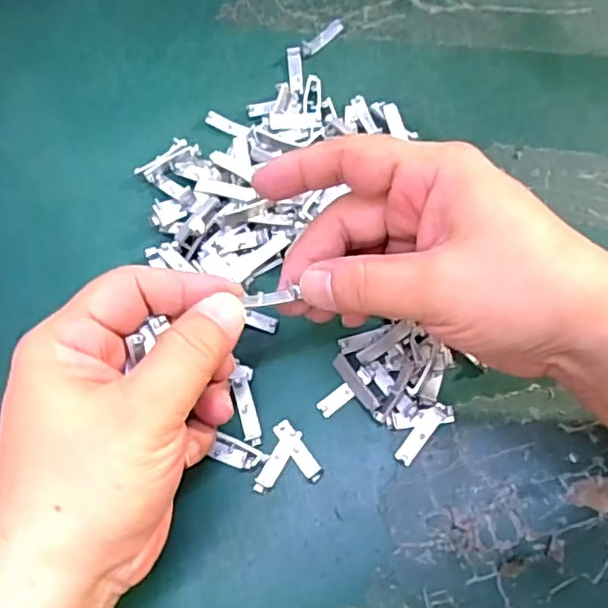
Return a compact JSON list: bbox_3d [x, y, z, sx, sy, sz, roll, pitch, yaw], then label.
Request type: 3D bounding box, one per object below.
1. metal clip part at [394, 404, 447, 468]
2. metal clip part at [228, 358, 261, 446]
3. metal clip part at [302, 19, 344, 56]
[{"bbox_3d":[0.049,0.054,0.269,0.008,0.006,0.029,38,74,14],"label":"metal clip part"},{"bbox_3d":[-0.024,0.043,0.273,0.008,0.006,0.034,-9,68,-2],"label":"metal clip part"},{"bbox_3d":[0.010,-0.147,0.351,0.008,0.005,0.032,41,75,15],"label":"metal clip part"}]

